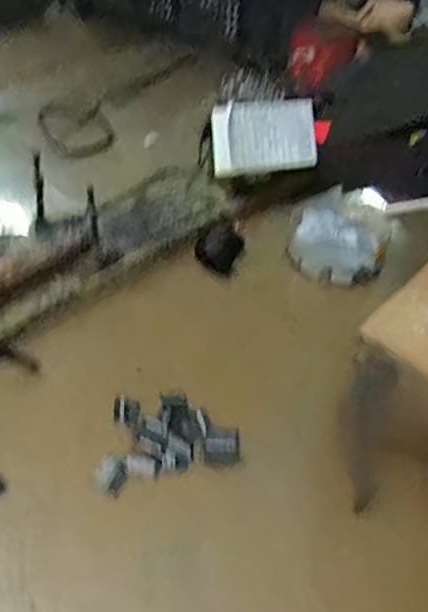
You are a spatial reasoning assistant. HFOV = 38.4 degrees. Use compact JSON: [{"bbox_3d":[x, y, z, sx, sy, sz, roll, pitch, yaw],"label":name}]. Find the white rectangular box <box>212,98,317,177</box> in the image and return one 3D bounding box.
[{"bbox_3d":[0.052,-0.171,0.618,0.103,0.068,0.018,-9,5,-13],"label":"white rectangular box"}]

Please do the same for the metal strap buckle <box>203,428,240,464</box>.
[{"bbox_3d":[0.006,0.099,0.432,0.025,0.007,0.023,1,42,-4],"label":"metal strap buckle"}]

